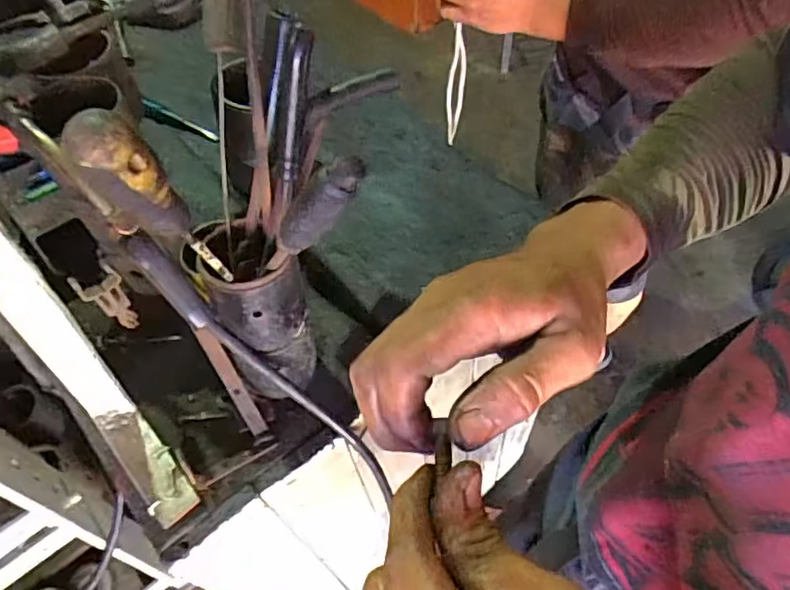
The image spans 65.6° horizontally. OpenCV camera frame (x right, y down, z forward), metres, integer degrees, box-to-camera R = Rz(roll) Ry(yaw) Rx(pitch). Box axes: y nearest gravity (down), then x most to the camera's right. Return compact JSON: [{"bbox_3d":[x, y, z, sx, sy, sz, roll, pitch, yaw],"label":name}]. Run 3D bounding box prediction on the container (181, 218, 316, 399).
[{"bbox_3d":[-0.121,0.017,0.552,0.083,0.165,0.083,-1,56,1],"label":"container"}]

